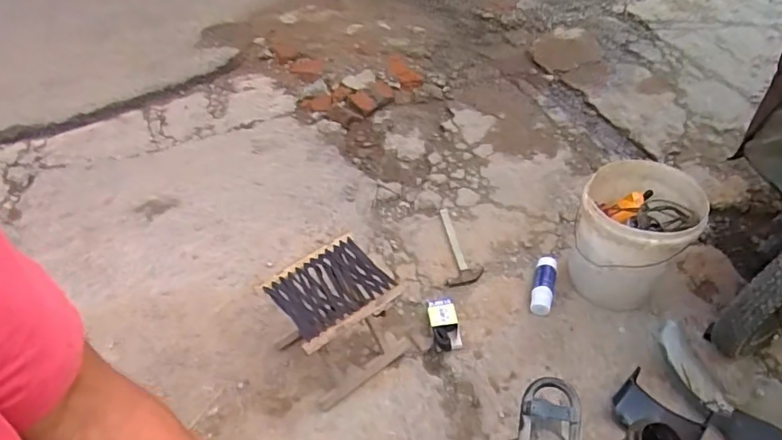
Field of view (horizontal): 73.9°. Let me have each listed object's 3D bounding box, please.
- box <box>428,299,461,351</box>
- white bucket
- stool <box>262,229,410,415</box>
[{"bbox_3d":[0.150,0.291,1.484,0.079,0.056,0.160,-9,46,-6],"label":"box"},{"bbox_3d":[0.662,0.078,1.459,0.280,0.362,0.274,-1,40,1],"label":"white bucket"},{"bbox_3d":[-0.140,0.265,1.353,0.278,0.307,0.248,-35,54,-27],"label":"stool"}]

